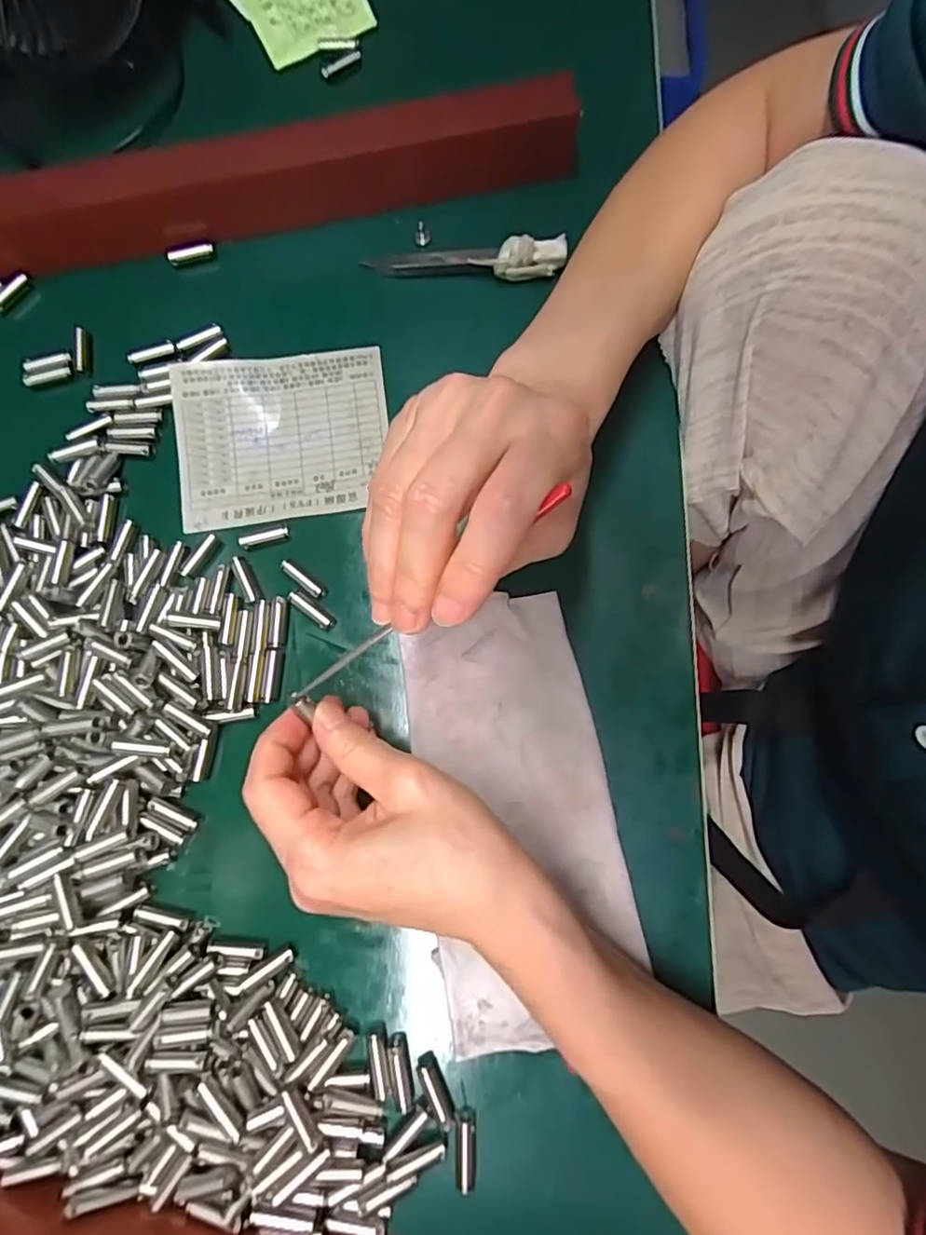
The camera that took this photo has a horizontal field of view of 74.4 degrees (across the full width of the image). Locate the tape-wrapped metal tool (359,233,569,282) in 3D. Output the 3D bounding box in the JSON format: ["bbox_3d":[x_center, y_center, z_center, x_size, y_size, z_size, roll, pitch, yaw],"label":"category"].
[{"bbox_3d":[0.001,-0.186,0.321,0.103,0.022,0.013,0,78,0],"label":"tape-wrapped metal tool"}]

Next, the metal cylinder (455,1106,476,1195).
[{"bbox_3d":[0.001,0.220,0.253,0.008,0.007,0.028,-1,78,0],"label":"metal cylinder"}]

